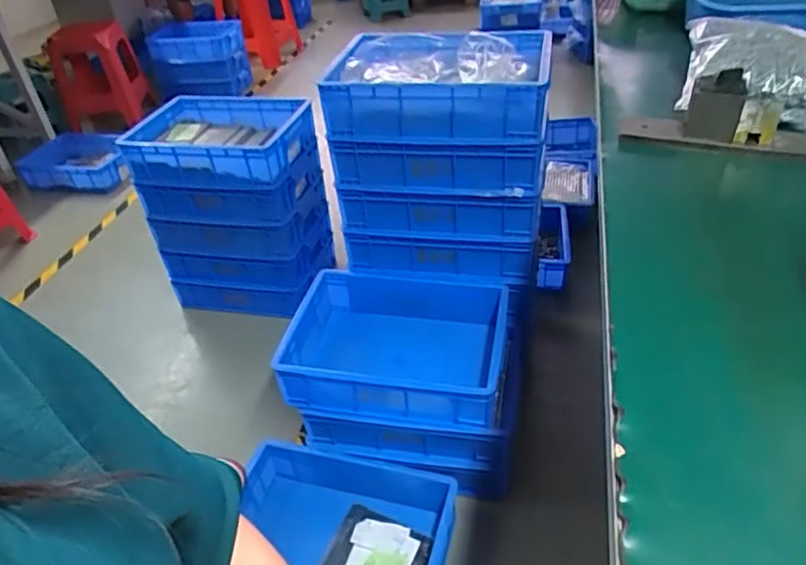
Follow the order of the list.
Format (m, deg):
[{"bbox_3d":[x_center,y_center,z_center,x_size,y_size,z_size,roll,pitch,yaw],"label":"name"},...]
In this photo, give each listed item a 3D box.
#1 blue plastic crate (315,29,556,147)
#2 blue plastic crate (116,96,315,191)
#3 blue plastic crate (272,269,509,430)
[{"bbox_3d":[0.070,-0.394,1.209,0.414,0.134,0.310,4,38,13],"label":"blue plastic crate"},{"bbox_3d":[-0.474,-0.365,1.596,0.426,0.124,0.309,2,37,11],"label":"blue plastic crate"},{"bbox_3d":[-0.007,0.135,1.239,0.412,0.150,0.303,3,37,12],"label":"blue plastic crate"}]

